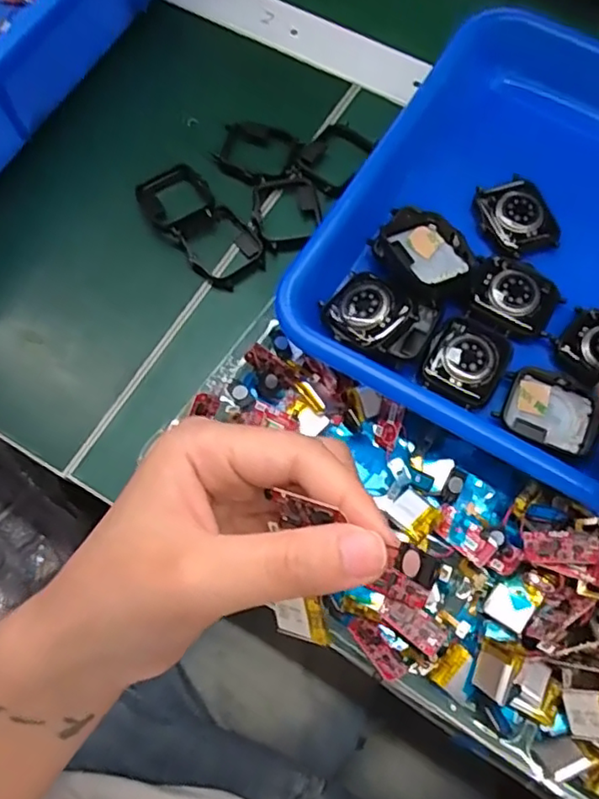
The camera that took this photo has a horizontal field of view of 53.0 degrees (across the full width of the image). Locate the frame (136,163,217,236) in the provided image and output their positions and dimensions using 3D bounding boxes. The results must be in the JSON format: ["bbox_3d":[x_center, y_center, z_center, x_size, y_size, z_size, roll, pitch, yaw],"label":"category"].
[{"bbox_3d":[-0.068,-0.112,0.340,0.038,0.011,0.041,-29,72,-11],"label":"frame"}]

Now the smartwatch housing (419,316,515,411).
[{"bbox_3d":[0.081,-0.019,0.291,0.037,0.011,0.045,27,71,10],"label":"smartwatch housing"}]

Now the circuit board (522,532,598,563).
[{"bbox_3d":[0.112,0.063,0.255,0.032,0.006,0.013,-1,68,17],"label":"circuit board"}]

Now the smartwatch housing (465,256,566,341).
[{"bbox_3d":[0.108,-0.052,0.303,0.043,0.011,0.040,24,71,9],"label":"smartwatch housing"}]

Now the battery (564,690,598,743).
[{"bbox_3d":[0.117,0.127,0.240,0.004,0.019,0.019,8,71,-43],"label":"battery"}]

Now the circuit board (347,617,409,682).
[{"bbox_3d":[0.033,0.106,0.256,0.015,0.004,0.029,-13,45,-39],"label":"circuit board"}]

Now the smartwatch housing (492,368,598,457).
[{"bbox_3d":[0.118,0.005,0.284,0.043,0.007,0.035,18,70,6],"label":"smartwatch housing"}]

